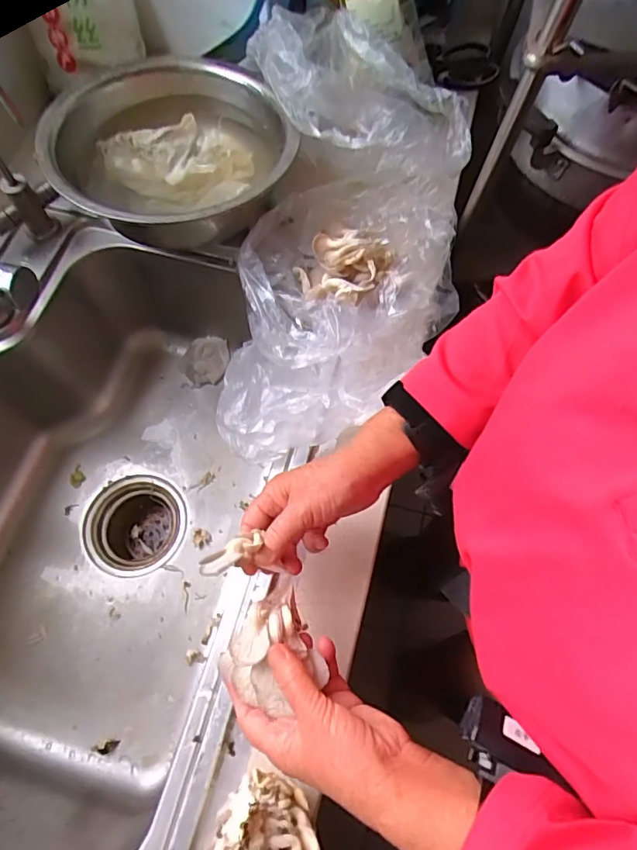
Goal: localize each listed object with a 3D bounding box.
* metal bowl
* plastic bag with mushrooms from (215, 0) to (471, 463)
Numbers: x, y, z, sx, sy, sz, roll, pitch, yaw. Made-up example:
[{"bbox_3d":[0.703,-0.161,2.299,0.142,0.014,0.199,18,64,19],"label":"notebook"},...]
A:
[{"bbox_3d":[-0.157,-0.303,0.561,0.253,0.086,0.259,0,68,-1],"label":"metal bowl"},{"bbox_3d":[0.031,-0.206,0.528,0.245,0.137,0.506,12,84,4],"label":"plastic bag with mushrooms"}]

